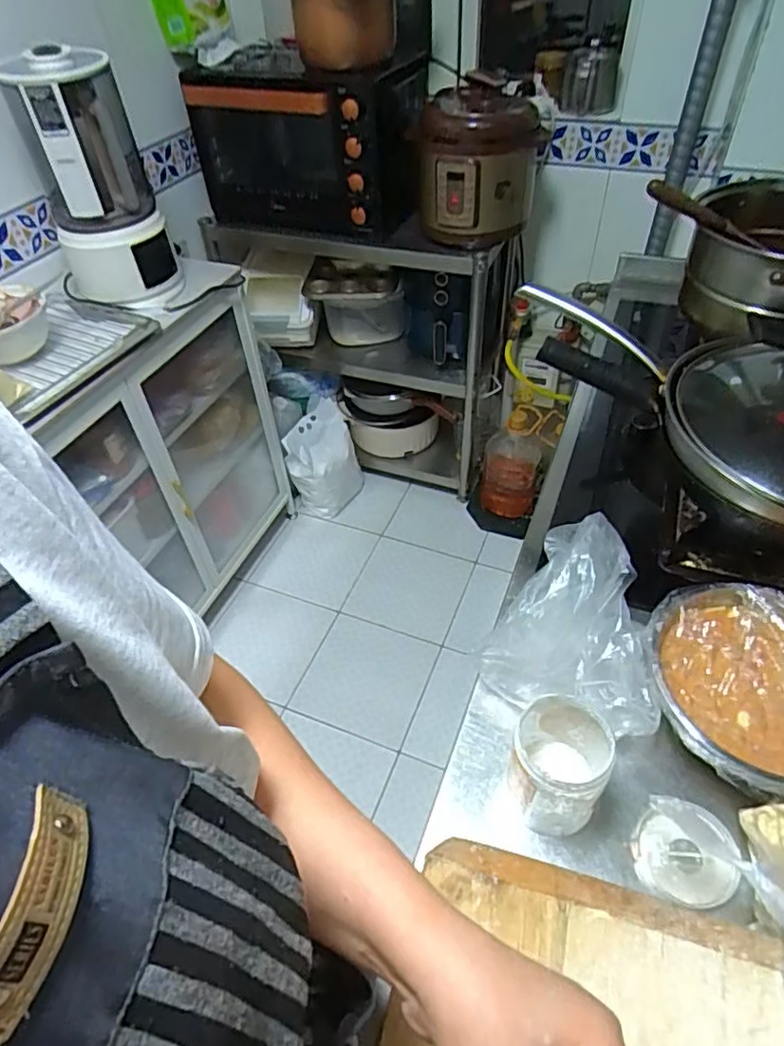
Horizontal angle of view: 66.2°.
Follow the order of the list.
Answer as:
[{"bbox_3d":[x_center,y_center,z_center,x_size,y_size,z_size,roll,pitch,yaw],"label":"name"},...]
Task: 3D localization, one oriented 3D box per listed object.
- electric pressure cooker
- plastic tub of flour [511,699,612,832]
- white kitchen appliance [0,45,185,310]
[{"bbox_3d":[0.198,-0.802,1.350,0.249,0.280,0.287,8,47,11],"label":"electric pressure cooker"},{"bbox_3d":[0.151,0.221,0.546,0.082,0.110,0.089,16,49,18],"label":"plastic tub of flour"},{"bbox_3d":[-0.547,-0.613,1.110,0.198,0.386,0.169,-19,48,-15],"label":"white kitchen appliance"}]

